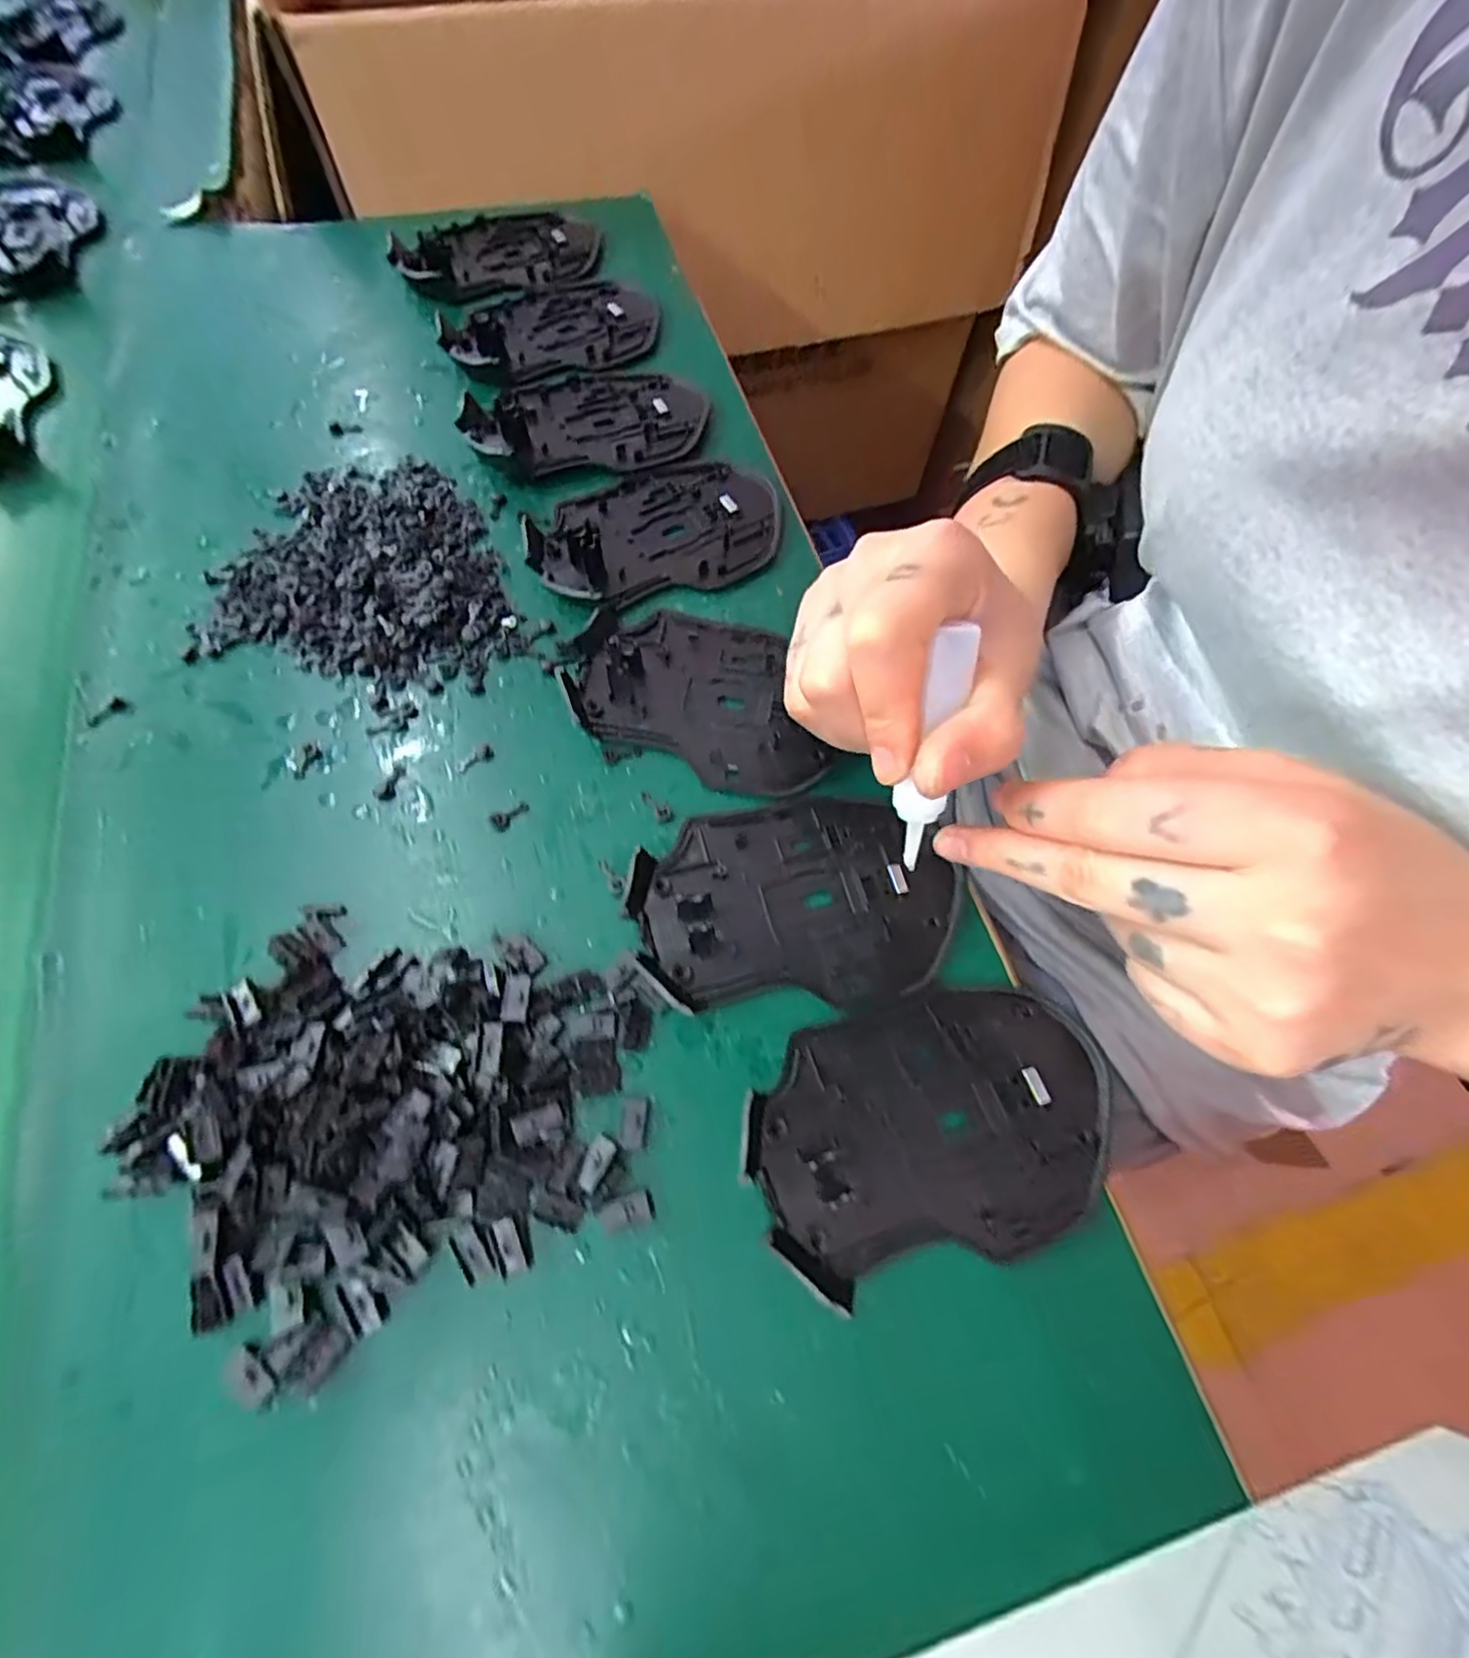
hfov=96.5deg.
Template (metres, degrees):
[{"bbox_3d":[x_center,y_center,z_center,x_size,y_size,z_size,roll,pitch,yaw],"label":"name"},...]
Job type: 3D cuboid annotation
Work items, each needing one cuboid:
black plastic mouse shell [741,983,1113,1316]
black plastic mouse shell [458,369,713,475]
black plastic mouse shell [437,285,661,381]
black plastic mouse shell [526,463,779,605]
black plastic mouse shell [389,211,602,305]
[{"bbox_3d":[0.062,0.087,0.197,0.114,0.012,0.072,-9,67,-7],"label":"black plastic mouse shell"},{"bbox_3d":[-0.070,-0.201,0.317,0.113,0.012,0.074,-12,67,-8],"label":"black plastic mouse shell"},{"bbox_3d":[-0.095,-0.268,0.346,0.113,0.015,0.073,-17,68,-10],"label":"black plastic mouse shell"},{"bbox_3d":[-0.033,-0.136,0.288,0.114,0.017,0.071,-23,69,-13],"label":"black plastic mouse shell"},{"bbox_3d":[-0.134,-0.331,0.372,0.114,0.015,0.069,-22,69,-12],"label":"black plastic mouse shell"}]

